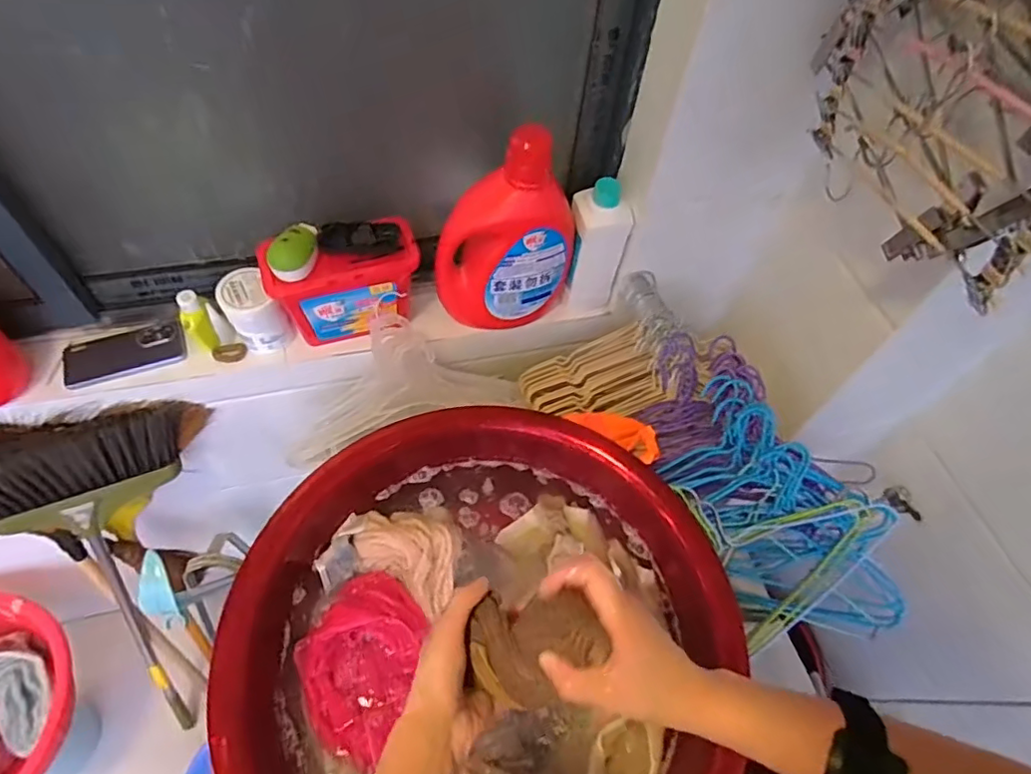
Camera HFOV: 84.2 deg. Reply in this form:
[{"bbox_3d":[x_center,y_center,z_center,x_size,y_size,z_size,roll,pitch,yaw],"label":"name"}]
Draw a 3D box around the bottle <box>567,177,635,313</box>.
[{"bbox_3d":[0.127,-0.220,0.916,0.082,0.222,0.063,-8,57,-10],"label":"bottle"}]

